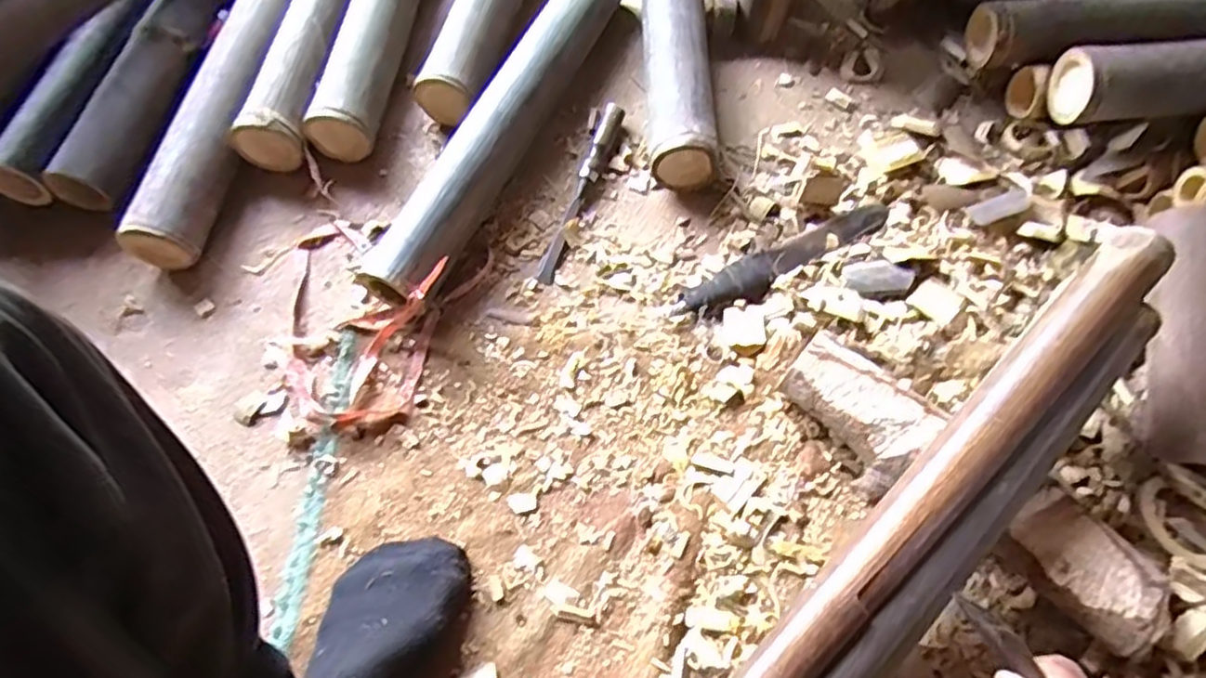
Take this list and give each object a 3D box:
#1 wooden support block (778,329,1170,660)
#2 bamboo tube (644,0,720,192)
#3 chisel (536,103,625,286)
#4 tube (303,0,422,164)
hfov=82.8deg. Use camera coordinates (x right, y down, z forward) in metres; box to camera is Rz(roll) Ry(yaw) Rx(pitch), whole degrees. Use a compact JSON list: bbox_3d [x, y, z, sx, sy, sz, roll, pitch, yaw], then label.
[{"bbox_3d":[0.296,0.124,0.581,0.323,0.063,0.080,38,72,19],"label":"wooden support block"},{"bbox_3d":[0.098,-0.521,0.920,0.090,0.078,0.742,-1,64,3],"label":"bamboo tube"},{"bbox_3d":[-0.025,-0.170,0.779,0.020,0.025,0.243,17,66,12],"label":"chisel"},{"bbox_3d":[-0.262,-0.577,0.965,0.078,0.078,0.793,5,64,6],"label":"tube"}]

